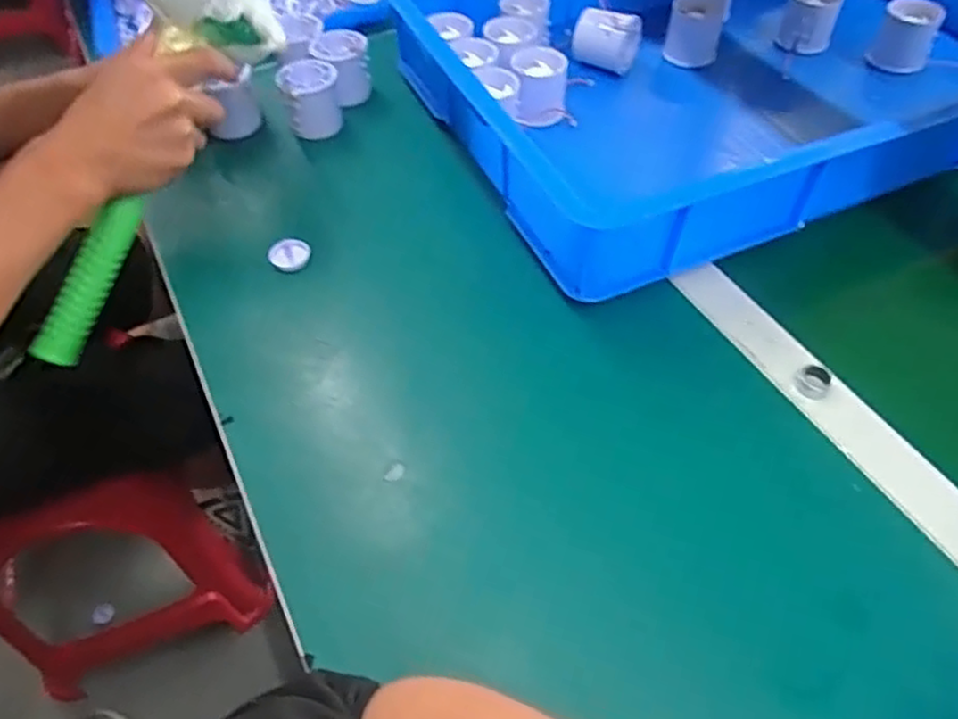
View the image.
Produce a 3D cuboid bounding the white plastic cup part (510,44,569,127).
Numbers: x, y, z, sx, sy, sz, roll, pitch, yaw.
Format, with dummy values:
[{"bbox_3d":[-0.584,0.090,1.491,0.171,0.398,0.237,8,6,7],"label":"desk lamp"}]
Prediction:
[{"bbox_3d":[0.057,-0.251,0.643,0.052,0.052,0.064,1,53,2],"label":"white plastic cup part"}]

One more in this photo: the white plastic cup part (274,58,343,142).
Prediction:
[{"bbox_3d":[-0.157,-0.244,0.652,0.051,0.060,0.051,-19,55,-13],"label":"white plastic cup part"}]

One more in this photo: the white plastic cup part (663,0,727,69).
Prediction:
[{"bbox_3d":[0.221,-0.335,0.714,0.053,0.056,0.055,13,54,10],"label":"white plastic cup part"}]

